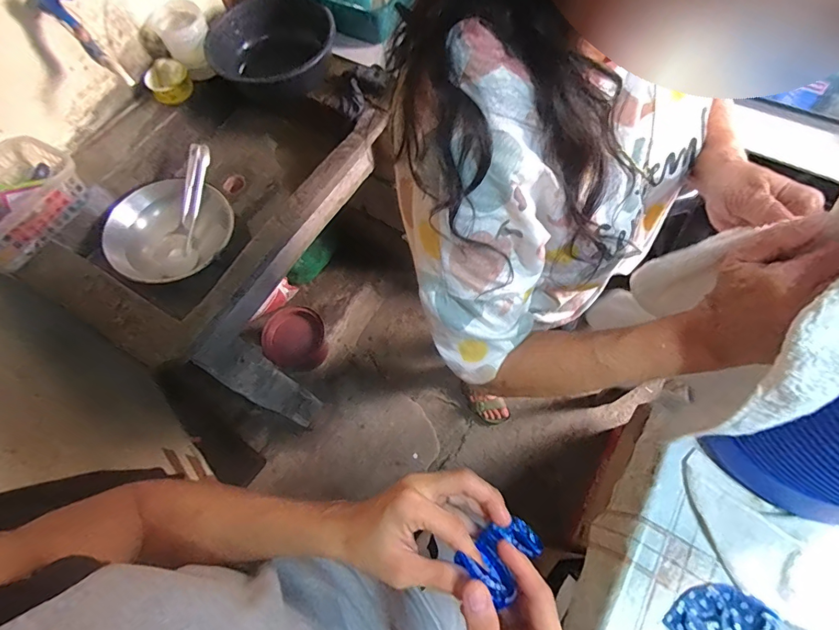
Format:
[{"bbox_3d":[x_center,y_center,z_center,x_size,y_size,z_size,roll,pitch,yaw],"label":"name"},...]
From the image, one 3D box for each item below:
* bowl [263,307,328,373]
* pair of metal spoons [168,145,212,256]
[{"bbox_3d":[-0.414,0.096,1.468,0.222,0.200,0.202,-1,67,2],"label":"bowl"},{"bbox_3d":[-0.570,-0.288,1.031,0.058,0.037,0.291,5,83,5],"label":"pair of metal spoons"}]

